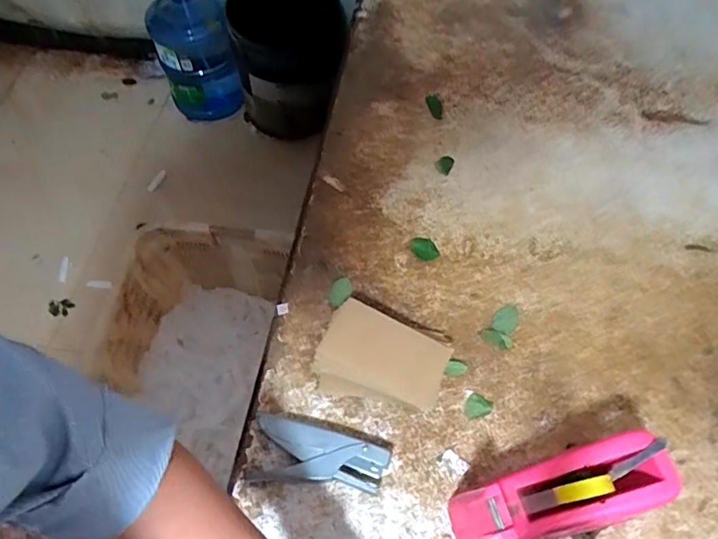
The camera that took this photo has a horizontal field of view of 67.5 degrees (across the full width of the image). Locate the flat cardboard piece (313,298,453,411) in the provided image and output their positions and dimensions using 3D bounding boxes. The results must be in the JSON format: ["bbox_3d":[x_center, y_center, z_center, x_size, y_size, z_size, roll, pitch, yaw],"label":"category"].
[{"bbox_3d":[0.027,0.107,0.631,0.145,0.014,0.106,19,95,-1],"label":"flat cardboard piece"}]

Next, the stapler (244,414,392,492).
[{"bbox_3d":[-0.041,0.198,0.589,0.143,0.026,0.072,4,60,0],"label":"stapler"}]

